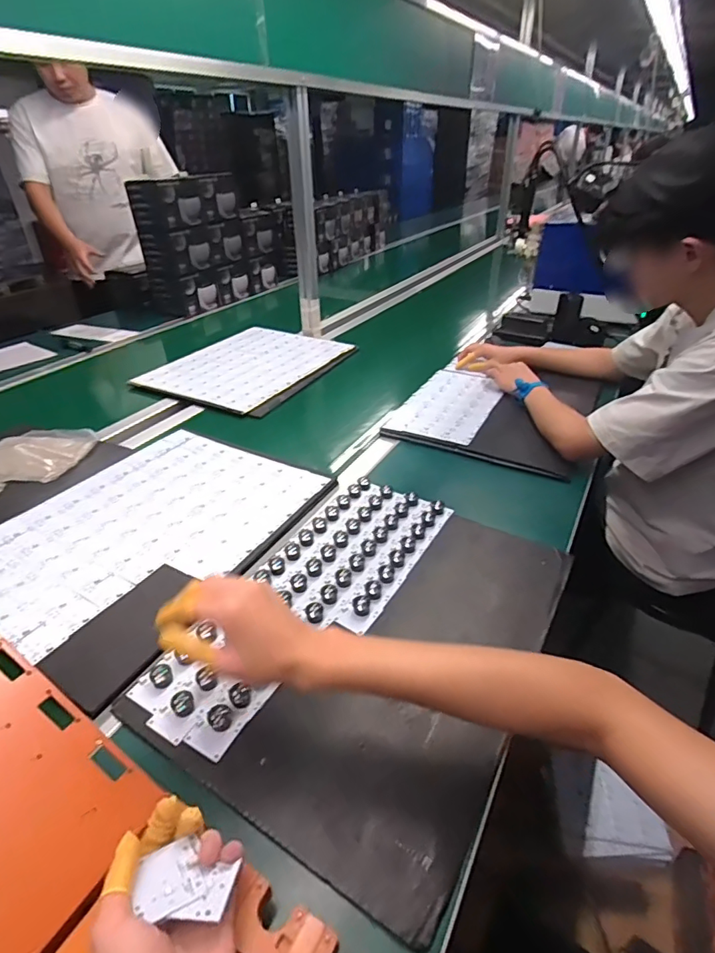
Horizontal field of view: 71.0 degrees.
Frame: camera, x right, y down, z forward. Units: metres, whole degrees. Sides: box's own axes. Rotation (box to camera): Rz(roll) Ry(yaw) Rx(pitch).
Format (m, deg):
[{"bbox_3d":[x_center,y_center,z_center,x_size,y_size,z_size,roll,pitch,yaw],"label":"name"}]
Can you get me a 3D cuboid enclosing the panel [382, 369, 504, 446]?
[{"bbox_3d":[0.199,-0.158,1.082,0.182,0.011,0.299,15,40,25],"label":"panel"}]

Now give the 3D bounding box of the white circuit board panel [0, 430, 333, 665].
[{"bbox_3d":[-0.319,0.066,0.756,0.345,0.008,0.458,20,39,25],"label":"white circuit board panel"}]

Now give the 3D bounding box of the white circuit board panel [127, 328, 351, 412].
[{"bbox_3d":[-0.289,-0.299,1.301,0.372,0.013,0.455,16,37,24],"label":"white circuit board panel"}]

